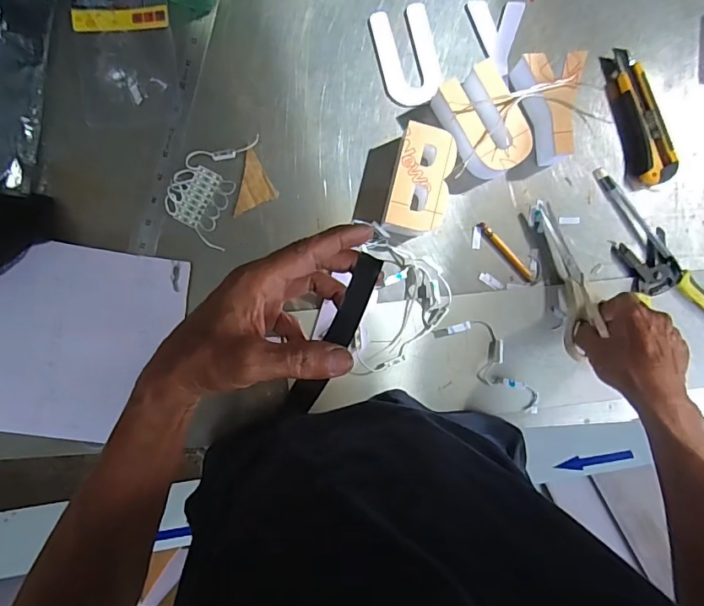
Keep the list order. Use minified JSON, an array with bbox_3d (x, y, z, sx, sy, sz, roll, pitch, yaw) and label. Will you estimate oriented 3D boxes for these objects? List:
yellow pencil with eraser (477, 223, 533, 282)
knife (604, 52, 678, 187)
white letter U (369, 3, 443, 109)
[{"bbox_3d":[0.177,-0.059,0.539,0.011,0.006,0.087,-43,93,-3],"label":"yellow pencil with eraser"},{"bbox_3d":[0.331,-0.212,0.544,0.048,0.019,0.152,-15,91,-4],"label":"knife"},{"bbox_3d":[0.064,-0.277,0.530,0.066,0.004,0.107,-14,91,-4],"label":"white letter U"}]

